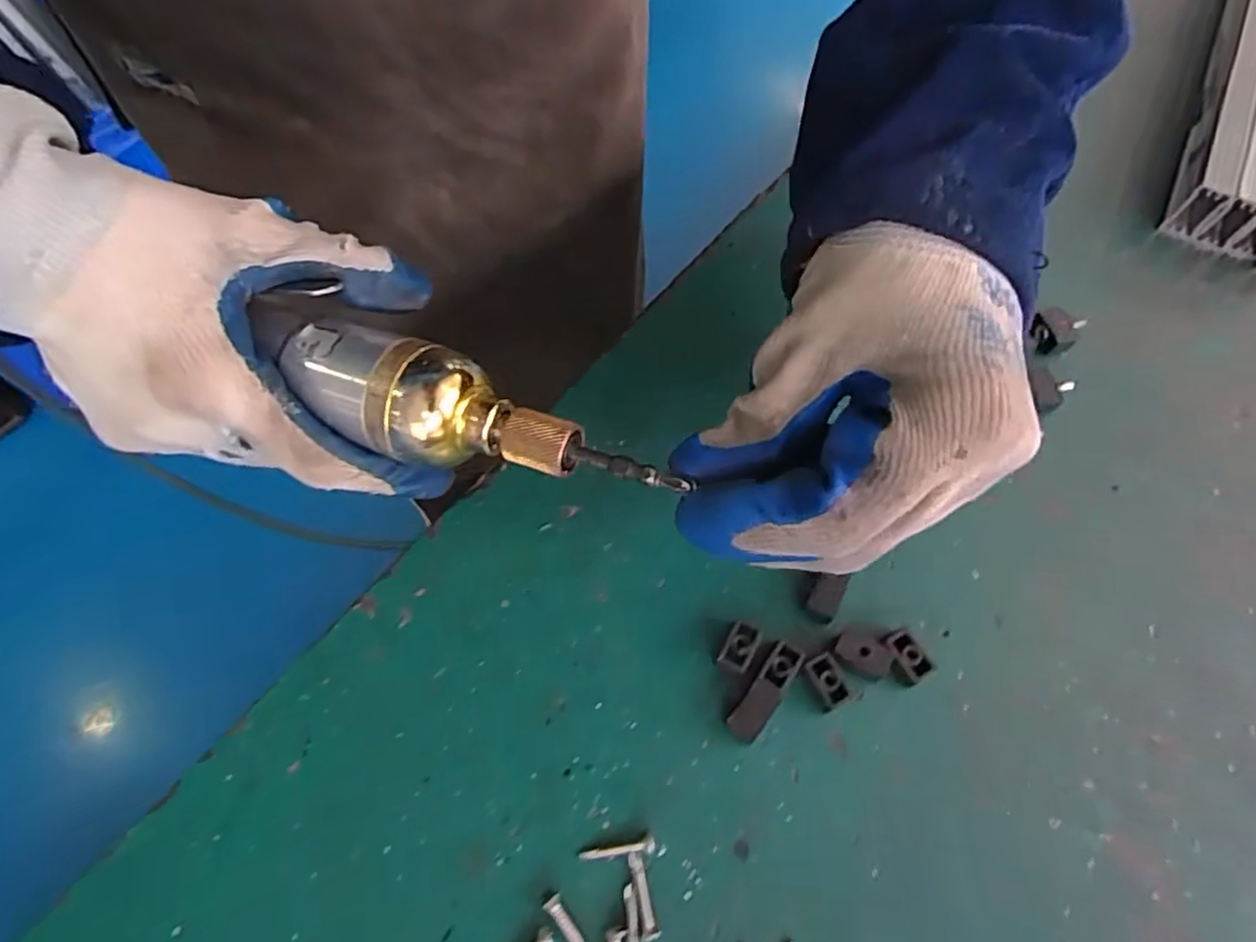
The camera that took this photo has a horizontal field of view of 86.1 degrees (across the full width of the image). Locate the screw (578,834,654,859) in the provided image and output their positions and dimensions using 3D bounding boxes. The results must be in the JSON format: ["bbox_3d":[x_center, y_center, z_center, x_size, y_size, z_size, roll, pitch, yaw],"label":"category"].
[{"bbox_3d":[-0.004,0.126,0.223,0.025,0.004,0.005,-8,67,-4],"label":"screw"}]

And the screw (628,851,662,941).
[{"bbox_3d":[0.004,0.137,0.217,0.006,0.004,0.025,-14,67,-7],"label":"screw"}]

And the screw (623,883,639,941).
[{"bbox_3d":[0.001,0.146,0.212,0.005,0.004,0.025,-4,66,-2],"label":"screw"}]

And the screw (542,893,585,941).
[{"bbox_3d":[-0.018,0.146,0.212,0.005,0.004,0.023,-36,72,-15],"label":"screw"}]

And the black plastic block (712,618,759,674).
[{"bbox_3d":[0.040,0.065,0.248,0.012,0.012,0.018,26,69,10],"label":"black plastic block"}]

